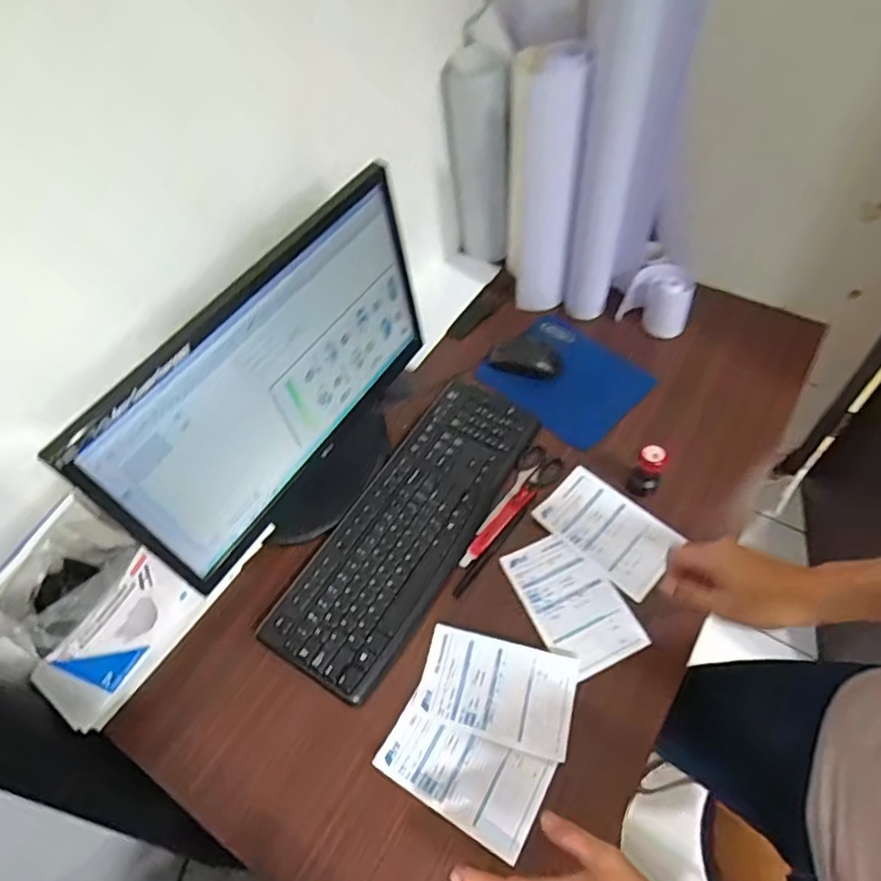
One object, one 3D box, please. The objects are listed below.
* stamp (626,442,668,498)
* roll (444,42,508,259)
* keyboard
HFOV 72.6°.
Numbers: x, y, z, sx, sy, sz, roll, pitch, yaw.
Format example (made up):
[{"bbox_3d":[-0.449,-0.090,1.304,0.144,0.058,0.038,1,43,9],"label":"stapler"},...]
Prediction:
[{"bbox_3d":[0.258,0.038,0.746,0.035,0.084,0.027,31,63,20],"label":"stamp"},{"bbox_3d":[0.055,-0.417,0.925,0.102,0.309,0.097,1,57,2],"label":"roll"},{"bbox_3d":[-0.036,0.099,0.765,0.153,0.016,0.435,27,62,18],"label":"keyboard"}]

